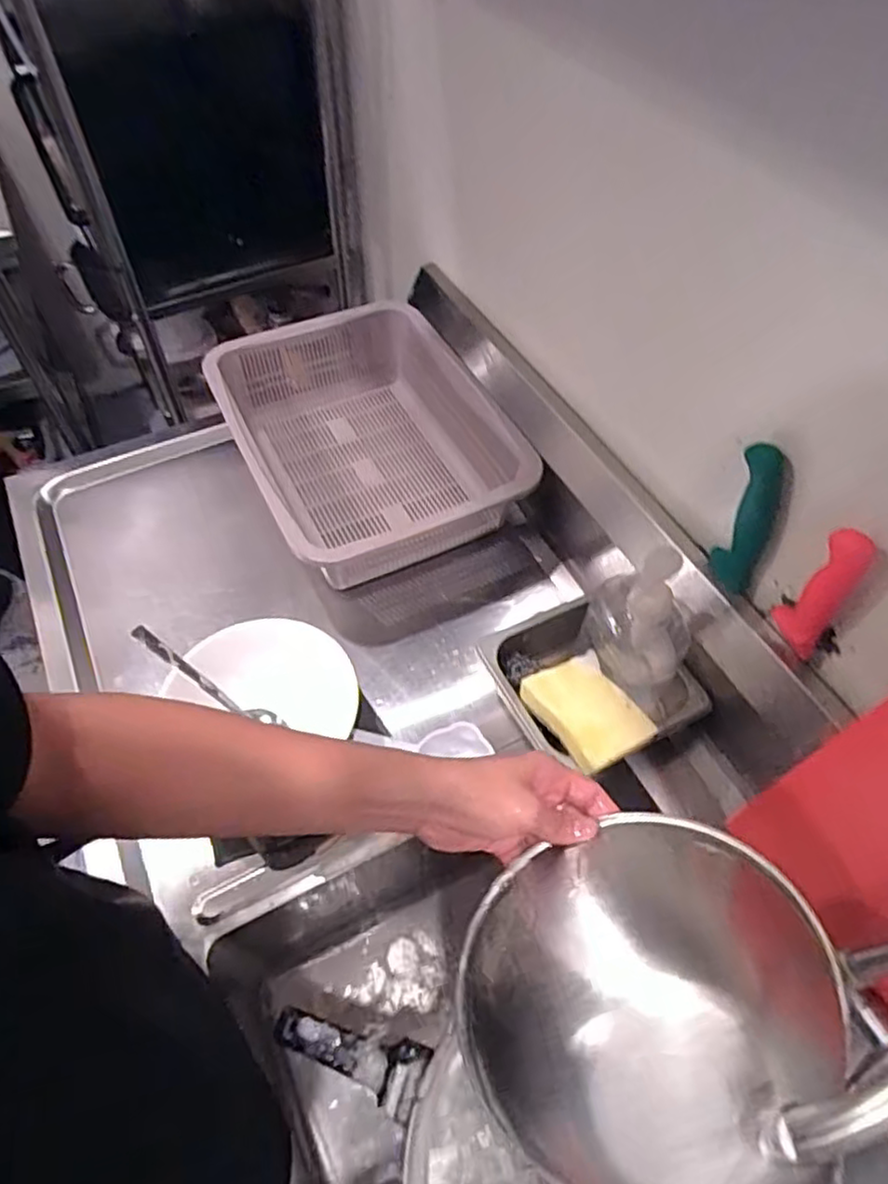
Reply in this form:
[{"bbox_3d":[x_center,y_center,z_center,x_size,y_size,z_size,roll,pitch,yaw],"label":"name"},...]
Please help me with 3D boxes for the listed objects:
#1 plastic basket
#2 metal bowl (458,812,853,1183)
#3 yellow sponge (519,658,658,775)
[{"bbox_3d":[-0.079,-0.187,0.841,0.303,0.103,0.378,-24,58,-17],"label":"plastic basket"},{"bbox_3d":[0.118,0.226,0.395,0.194,0.103,0.204,0,55,-1],"label":"metal bowl"},{"bbox_3d":[0.123,0.100,0.598,0.075,0.019,0.099,-25,59,-17],"label":"yellow sponge"}]

